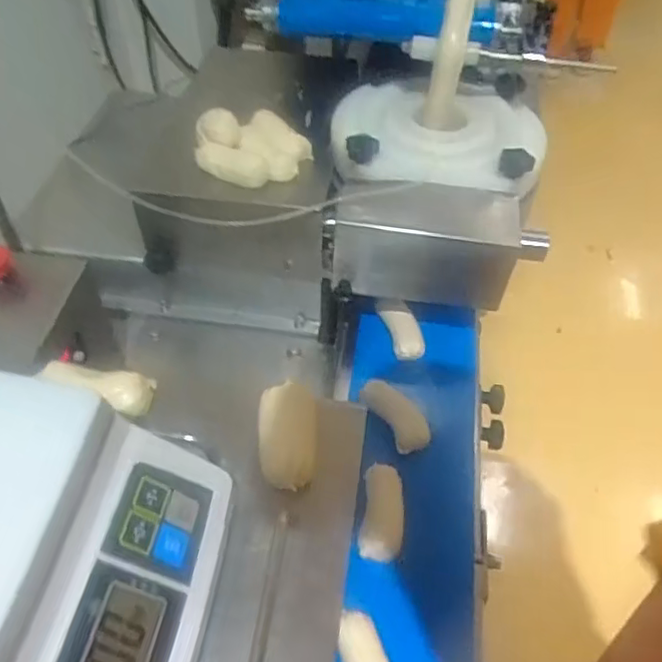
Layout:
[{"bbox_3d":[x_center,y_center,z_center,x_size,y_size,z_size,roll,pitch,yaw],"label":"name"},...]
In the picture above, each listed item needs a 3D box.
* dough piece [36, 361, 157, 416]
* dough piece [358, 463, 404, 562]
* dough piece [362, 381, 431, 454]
[{"bbox_3d":[-0.180,0.043,0.480,0.081,0.023,0.030,8,50,6],"label":"dough piece"},{"bbox_3d":[0.053,0.182,0.633,0.042,0.027,0.104,6,50,4],"label":"dough piece"},{"bbox_3d":[0.071,0.093,0.698,0.040,0.025,0.093,-34,71,-26],"label":"dough piece"}]

